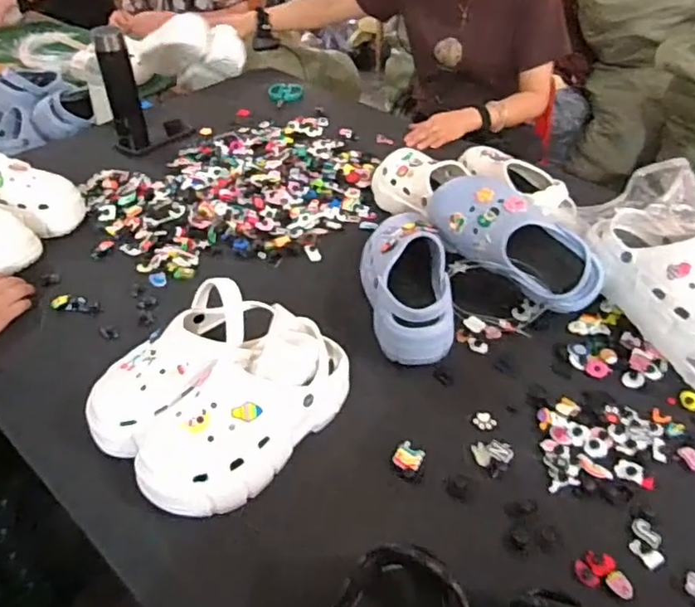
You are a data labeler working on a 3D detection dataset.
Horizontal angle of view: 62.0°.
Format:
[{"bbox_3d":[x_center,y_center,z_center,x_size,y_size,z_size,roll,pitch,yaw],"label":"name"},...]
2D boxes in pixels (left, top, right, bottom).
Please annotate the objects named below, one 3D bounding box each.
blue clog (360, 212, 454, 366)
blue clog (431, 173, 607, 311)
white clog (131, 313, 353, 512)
[{"bbox_3d":[0.079,-0.030,0.798,0.114,0.098,0.232,1,42,0],"label":"blue clog"},{"bbox_3d":[0.232,-0.090,0.791,0.262,0.099,0.095,37,54,10],"label":"blue clog"},{"bbox_3d":[-0.103,0.113,0.621,0.105,0.100,0.248,33,51,31],"label":"white clog"}]

